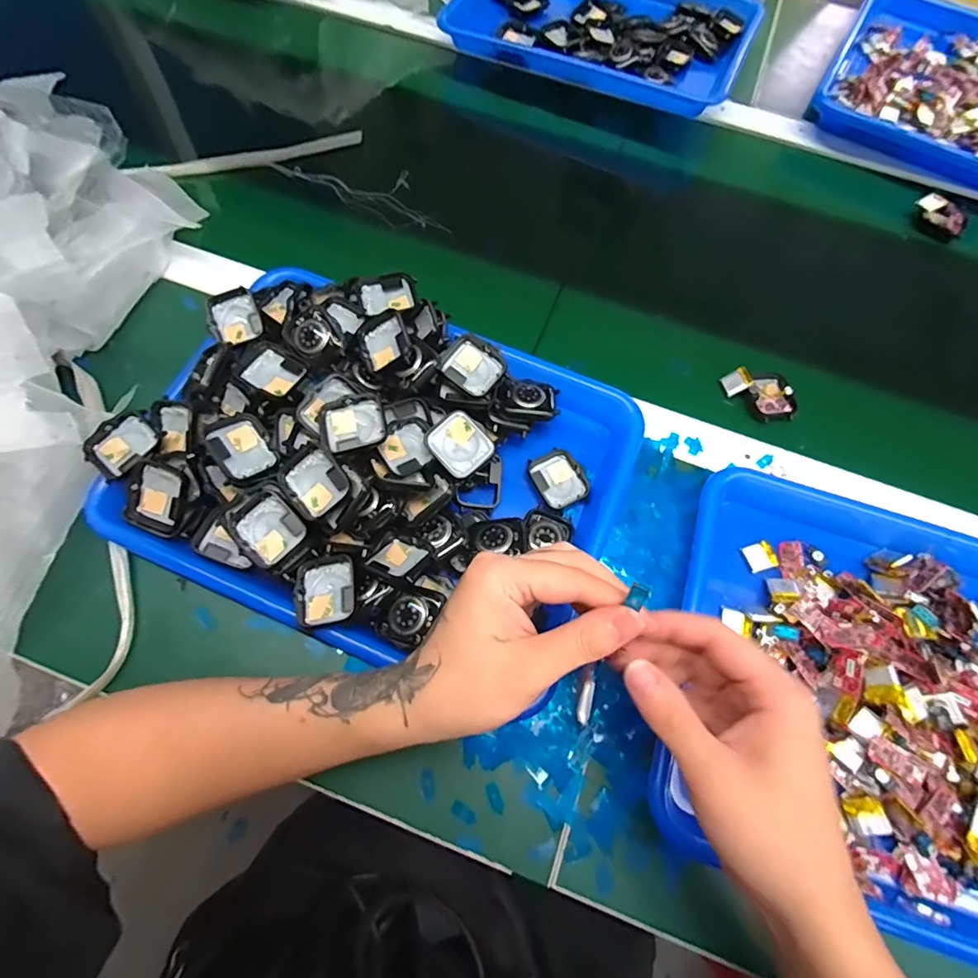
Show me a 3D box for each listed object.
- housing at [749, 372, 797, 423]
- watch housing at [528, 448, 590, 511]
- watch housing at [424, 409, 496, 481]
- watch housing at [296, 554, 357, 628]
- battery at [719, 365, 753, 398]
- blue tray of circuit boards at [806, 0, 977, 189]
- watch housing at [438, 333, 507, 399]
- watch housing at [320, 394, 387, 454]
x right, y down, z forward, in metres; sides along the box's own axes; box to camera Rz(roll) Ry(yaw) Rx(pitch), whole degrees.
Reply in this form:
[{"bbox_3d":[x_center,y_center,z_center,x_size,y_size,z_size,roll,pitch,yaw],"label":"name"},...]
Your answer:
[{"bbox_3d":[0.238,-0.079,0.423,0.035,0.009,0.046,-11,69,-7],"label":"housing"},{"bbox_3d":[0.052,-0.006,0.375,0.038,0.008,0.044,-23,71,-11],"label":"watch housing"},{"bbox_3d":[-0.020,-0.031,0.339,0.036,0.008,0.043,-39,74,-16],"label":"watch housing"},{"bbox_3d":[-0.101,0.063,0.312,0.037,0.010,0.042,-9,68,-6],"label":"watch housing"},{"bbox_3d":[0.211,-0.092,0.425,0.022,0.004,0.019,-32,71,22],"label":"battery"},{"bbox_3d":[0.542,-0.484,0.587,0.252,0.040,0.300,30,70,9],"label":"blue tray of circuit boards"},{"bbox_3d":[-0.010,-0.088,0.359,0.043,0.014,0.036,32,70,10],"label":"watch housing"},{"bbox_3d":[-0.090,-0.043,0.331,0.041,0.008,0.038,-17,69,-9],"label":"watch housing"}]

